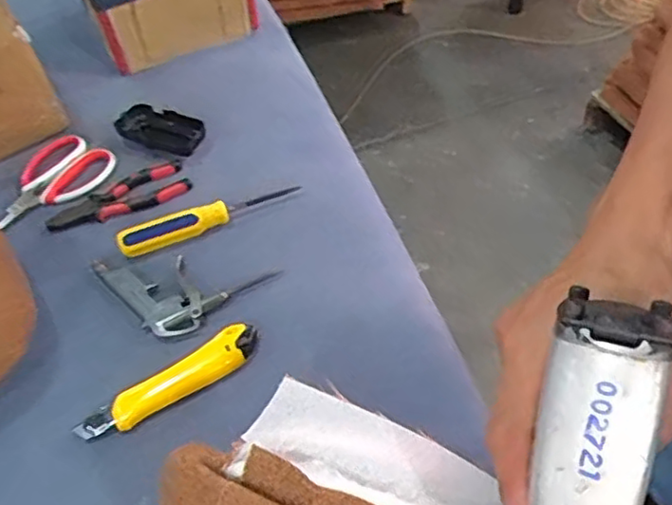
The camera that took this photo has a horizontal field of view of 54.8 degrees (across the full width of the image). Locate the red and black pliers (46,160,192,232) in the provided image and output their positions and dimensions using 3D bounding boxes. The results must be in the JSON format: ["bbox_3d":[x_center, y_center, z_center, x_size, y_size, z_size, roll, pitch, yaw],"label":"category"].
[{"bbox_3d":[-0.241,-0.058,0.722,0.153,0.009,0.058,-24,55,-18],"label":"red and black pliers"}]

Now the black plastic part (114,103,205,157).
[{"bbox_3d":[-0.209,-0.152,0.787,0.119,0.017,0.061,20,54,16],"label":"black plastic part"}]

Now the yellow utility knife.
[{"bbox_3d":[-0.144,0.112,0.566,0.166,0.022,0.037,-25,55,-19],"label":"yellow utility knife"}]

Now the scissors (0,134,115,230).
[{"bbox_3d":[-0.329,-0.082,0.746,0.101,0.022,0.147,30,57,22],"label":"scissors"}]

